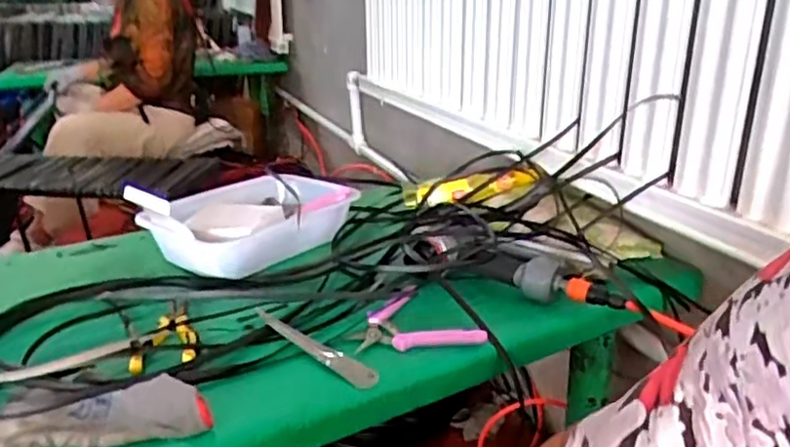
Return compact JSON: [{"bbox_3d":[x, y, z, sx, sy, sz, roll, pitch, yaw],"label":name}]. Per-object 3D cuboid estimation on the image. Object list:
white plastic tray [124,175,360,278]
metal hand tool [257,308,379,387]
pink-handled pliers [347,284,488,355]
[{"bbox_3d":[-0.208,-0.008,0.906,0.287,0.110,0.171,-19,30,-39],"label":"white plastic tray"},{"bbox_3d":[-0.086,0.127,0.674,0.185,0.006,0.022,22,46,39],"label":"metal hand tool"},{"bbox_3d":[0.018,0.103,0.708,0.136,0.018,0.098,-4,23,-12],"label":"pink-handled pliers"}]

